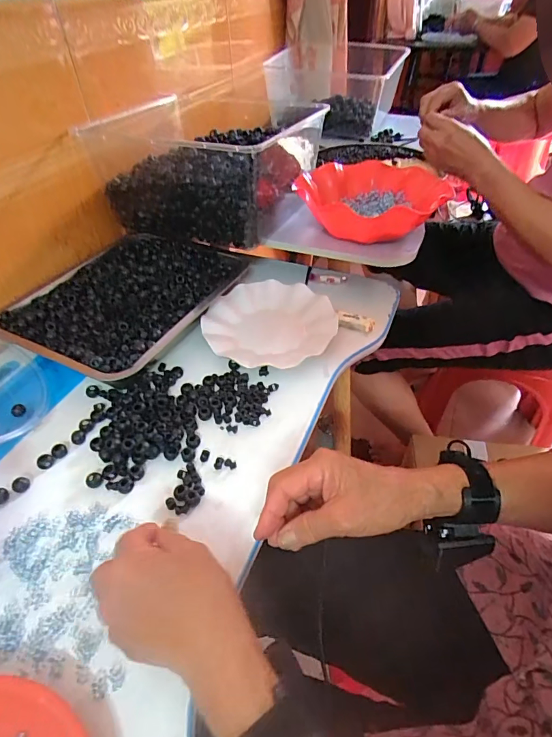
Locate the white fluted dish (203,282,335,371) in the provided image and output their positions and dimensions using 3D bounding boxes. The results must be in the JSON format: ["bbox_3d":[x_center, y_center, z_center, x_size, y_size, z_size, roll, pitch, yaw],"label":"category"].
[{"bbox_3d":[-0.007,-0.065,0.583,0.183,0.021,0.170,-1,44,1],"label":"white fluted dish"}]

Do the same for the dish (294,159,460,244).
[{"bbox_3d":[0.144,-0.265,0.650,0.214,0.062,0.236,8,44,10],"label":"dish"}]

